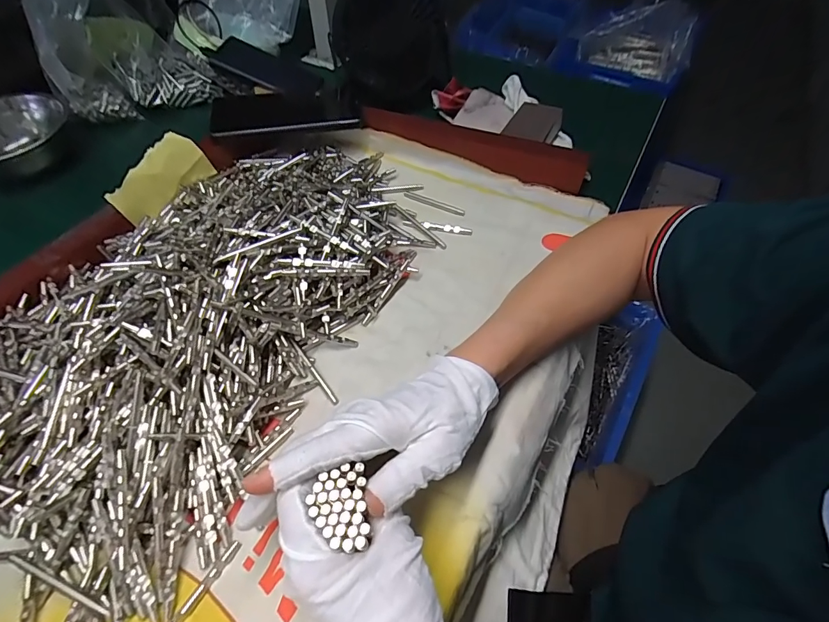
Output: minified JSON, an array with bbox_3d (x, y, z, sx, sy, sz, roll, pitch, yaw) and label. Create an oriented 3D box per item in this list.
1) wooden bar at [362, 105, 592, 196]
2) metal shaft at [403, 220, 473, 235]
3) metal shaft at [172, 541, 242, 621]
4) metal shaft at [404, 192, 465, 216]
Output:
[{"bbox_3d":[0.060,-0.179,0.460,0.244,0.042,0.027,17,56,11],"label":"wooden bar"},{"bbox_3d":[0.023,-0.084,0.421,0.069,0.004,0.007,8,55,5],"label":"metal shaft"},{"bbox_3d":[-0.128,0.167,0.246,0.006,0.004,0.068,29,59,18],"label":"metal shaft"},{"bbox_3d":[0.020,-0.112,0.441,0.068,0.004,0.004,23,57,15],"label":"metal shaft"}]

